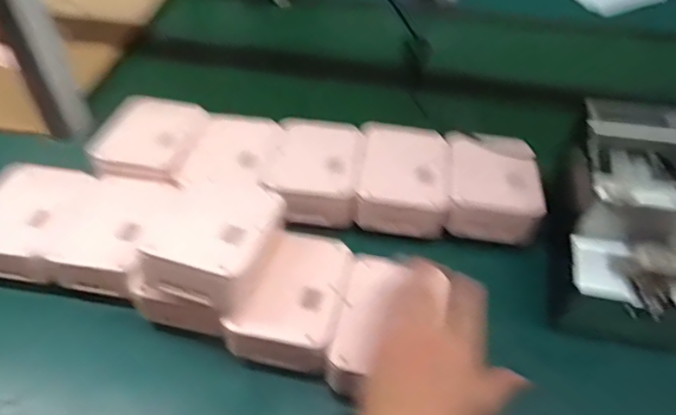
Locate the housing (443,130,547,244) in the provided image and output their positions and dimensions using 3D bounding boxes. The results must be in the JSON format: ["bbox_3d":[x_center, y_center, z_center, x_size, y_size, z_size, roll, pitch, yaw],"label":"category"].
[{"bbox_3d":[0.176,-0.028,0.643,0.099,0.057,0.132,8,50,5],"label":"housing"}]

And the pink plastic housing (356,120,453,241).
[{"bbox_3d":[0.075,-0.035,0.652,0.101,0.051,0.136,5,50,3],"label":"pink plastic housing"}]

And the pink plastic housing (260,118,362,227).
[{"bbox_3d":[-0.027,-0.049,0.654,0.106,0.043,0.137,4,50,2],"label":"pink plastic housing"}]

